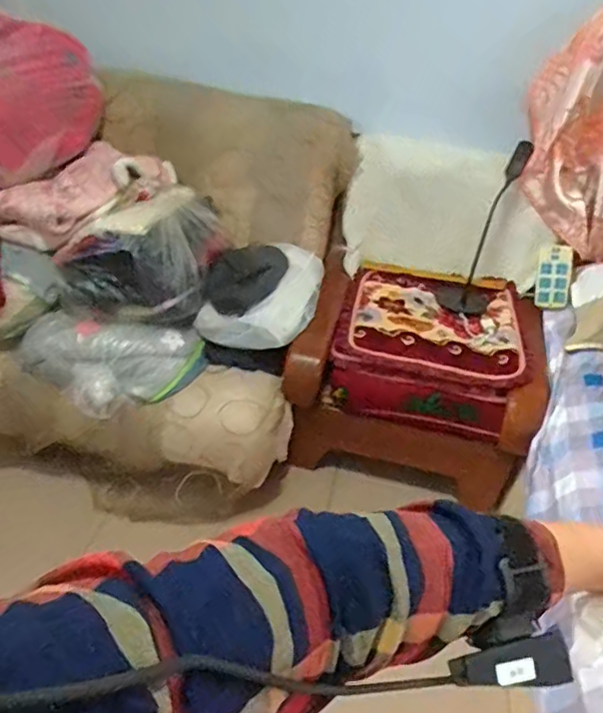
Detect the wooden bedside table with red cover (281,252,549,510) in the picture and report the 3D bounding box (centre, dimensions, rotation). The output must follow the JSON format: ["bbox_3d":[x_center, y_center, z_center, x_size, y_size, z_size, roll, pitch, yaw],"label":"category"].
[{"bbox_3d":[0.342,0.030,1.786,0.679,0.347,0.590,13,40,9],"label":"wooden bedside table with red cover"}]

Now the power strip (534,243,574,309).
[{"bbox_3d":[0.760,-0.241,1.753,0.091,0.190,0.034,9,4,27],"label":"power strip"}]

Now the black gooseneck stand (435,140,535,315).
[{"bbox_3d":[0.580,-0.376,1.745,0.122,0.540,0.159,15,14,-28],"label":"black gooseneck stand"}]

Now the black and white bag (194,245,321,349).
[{"bbox_3d":[-0.095,-0.185,1.662,0.247,0.210,0.414,33,47,30],"label":"black and white bag"}]

